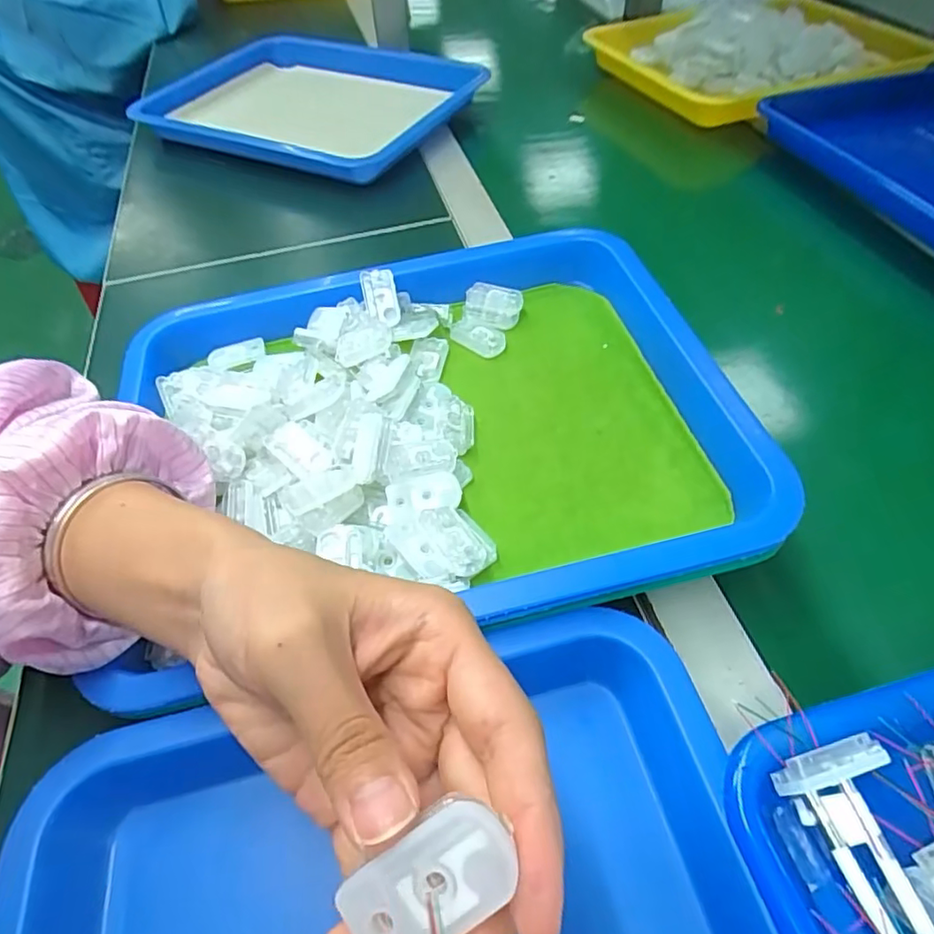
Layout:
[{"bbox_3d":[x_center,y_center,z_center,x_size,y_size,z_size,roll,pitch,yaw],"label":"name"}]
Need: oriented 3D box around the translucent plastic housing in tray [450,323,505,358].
[{"bbox_3d":[0.009,-0.086,0.382,0.037,0.008,0.023,35,62,27],"label":"translucent plastic housing in tray"}]

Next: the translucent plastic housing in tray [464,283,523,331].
[{"bbox_3d":[0.018,-0.110,0.392,0.037,0.008,0.030,19,81,8],"label":"translucent plastic housing in tray"}]

